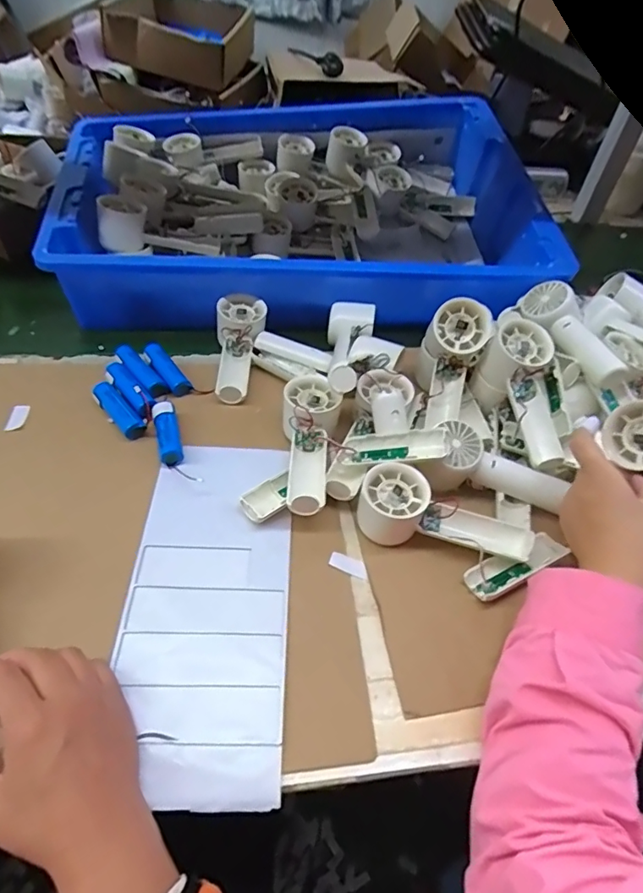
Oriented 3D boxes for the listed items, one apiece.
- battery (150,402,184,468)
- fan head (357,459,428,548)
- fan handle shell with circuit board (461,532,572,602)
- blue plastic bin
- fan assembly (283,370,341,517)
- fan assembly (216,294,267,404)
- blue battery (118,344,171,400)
[{"bbox_3d":[-0.154,-0.012,0.497,0.023,0.022,0.073,-11,51,-16],"label":"battery"},{"bbox_3d":[0.063,0.053,0.447,0.057,0.053,0.055,26,51,15],"label":"fan head"},{"bbox_3d":[0.171,0.102,0.433,0.097,0.019,0.033,-21,55,-24],"label":"fan handle shell with circuit board"},{"bbox_3d":[-0.028,-0.338,0.709,0.637,0.126,0.399,-4,50,-11],"label":"blue plastic bin"},{"bbox_3d":[-0.013,-0.001,0.479,0.056,0.048,0.158,7,49,-2],"label":"fan assembly"},{"bbox_3d":[-0.092,-0.114,0.576,0.056,0.043,0.143,-1,49,-8],"label":"fan assembly"},{"bbox_3d":[-0.197,-0.083,0.549,0.023,0.017,0.075,-37,75,-29],"label":"blue battery"}]

